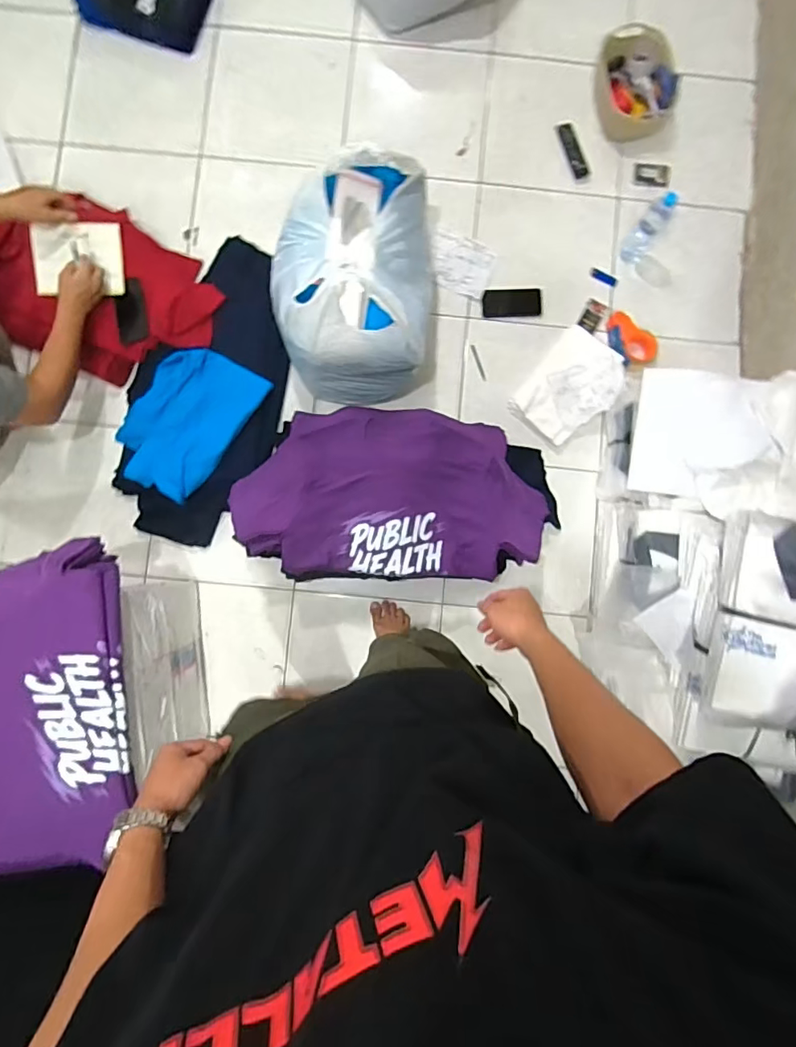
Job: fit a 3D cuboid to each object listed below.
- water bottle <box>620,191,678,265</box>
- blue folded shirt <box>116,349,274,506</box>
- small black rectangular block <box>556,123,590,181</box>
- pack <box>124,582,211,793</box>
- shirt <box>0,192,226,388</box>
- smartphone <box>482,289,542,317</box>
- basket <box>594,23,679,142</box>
[{"bbox_3d":[0.658,-0.774,1.393,0.072,0.210,0.071,38,88,0],"label":"water bottle"},{"bbox_3d":[-0.550,-0.271,1.371,0.273,0.060,0.392,34,86,1],"label":"blue folded shirt"},{"bbox_3d":[0.495,-1.049,1.500,0.040,0.022,0.155,-22,89,-1],"label":"small black rectangular block"},{"bbox_3d":[-0.516,0.321,1.222,0.027,0.410,0.371,-11,87,-2],"label":"pack"},{"bbox_3d":[-0.811,-0.616,1.397,0.669,0.116,0.410,22,91,-5],"label":"shirt"},{"bbox_3d":[0.319,-0.616,1.489,0.168,0.009,0.072,-5,98,-9],"label":"smartphone"},{"bbox_3d":[0.637,-1.193,1.444,0.183,0.105,0.249,-13,89,-1],"label":"basket"}]

